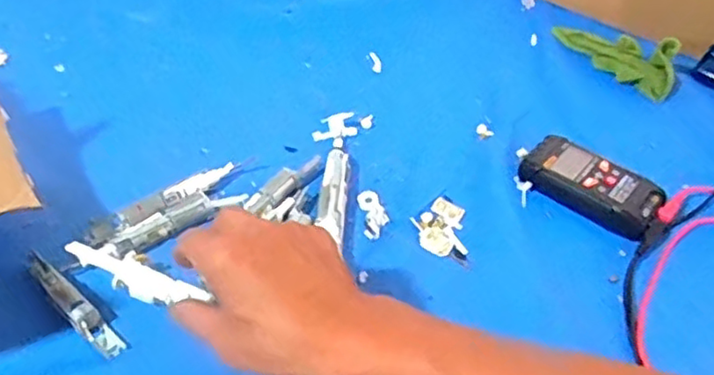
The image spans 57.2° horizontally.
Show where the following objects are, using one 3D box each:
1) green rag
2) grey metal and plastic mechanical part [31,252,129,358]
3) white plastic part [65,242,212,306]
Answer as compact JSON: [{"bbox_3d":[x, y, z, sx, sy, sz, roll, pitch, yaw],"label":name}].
[{"bbox_3d":[0.274,-0.153,0.700,0.034,0.048,0.140,-28,53,-27],"label":"green rag"},{"bbox_3d":[-0.206,0.078,0.465,0.114,0.017,0.017,33,52,26],"label":"grey metal and plastic mechanical part"},{"bbox_3d":[-0.159,0.064,0.468,0.101,0.021,0.022,20,47,9],"label":"white plastic part"}]

